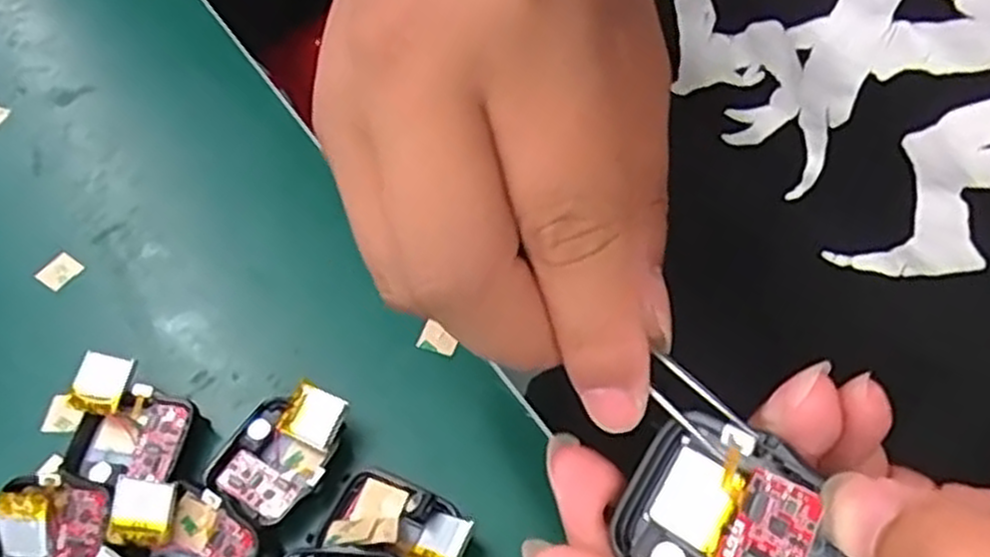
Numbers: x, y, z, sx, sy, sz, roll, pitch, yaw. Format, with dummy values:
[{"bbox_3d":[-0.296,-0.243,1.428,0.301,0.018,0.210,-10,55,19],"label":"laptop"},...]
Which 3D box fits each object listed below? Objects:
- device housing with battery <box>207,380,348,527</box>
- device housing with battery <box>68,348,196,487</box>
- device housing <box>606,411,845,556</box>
[{"bbox_3d":[-0.076,0.061,0.283,0.034,0.018,0.048,25,60,21],"label":"device housing with battery"},{"bbox_3d":[-0.134,0.053,0.289,0.045,0.020,0.042,11,56,12],"label":"device housing with battery"},{"bbox_3d":[0.047,0.048,0.160,0.042,0.008,0.035,24,95,36],"label":"device housing"}]

